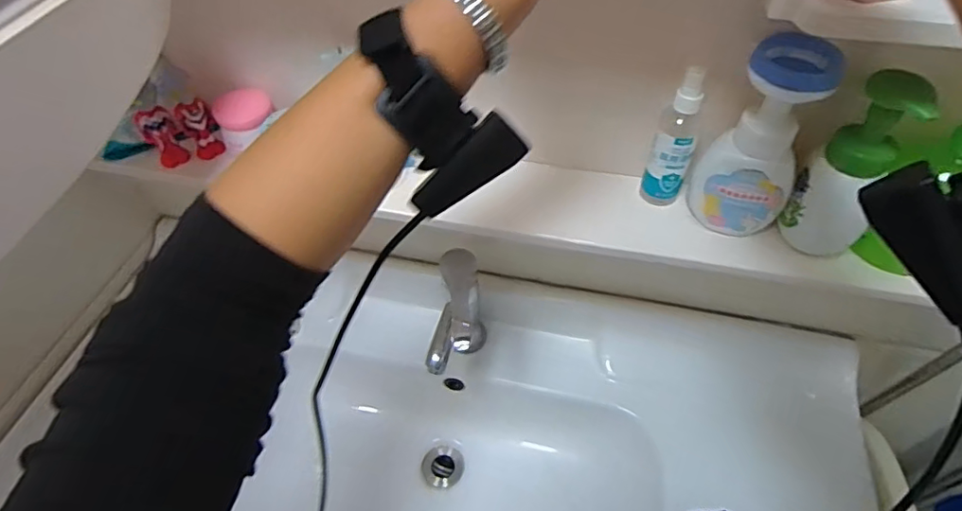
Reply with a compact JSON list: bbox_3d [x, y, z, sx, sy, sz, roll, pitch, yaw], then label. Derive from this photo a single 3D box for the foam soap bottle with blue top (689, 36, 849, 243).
[{"bbox_3d":[0.236,-0.095,0.469,0.081,0.167,0.056,27,56,21],"label":"foam soap bottle with blue top"}]

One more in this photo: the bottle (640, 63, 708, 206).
[{"bbox_3d":[0.177,-0.102,0.503,0.037,0.139,0.032,18,53,15],"label":"bottle"}]

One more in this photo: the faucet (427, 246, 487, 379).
[{"bbox_3d":[-0.030,0.102,0.710,0.060,0.178,0.127,9,52,9],"label":"faucet"}]

